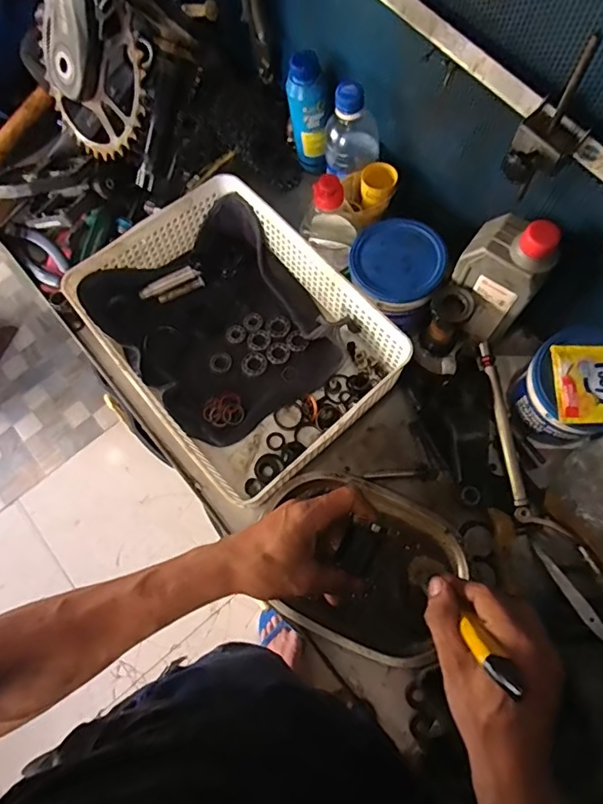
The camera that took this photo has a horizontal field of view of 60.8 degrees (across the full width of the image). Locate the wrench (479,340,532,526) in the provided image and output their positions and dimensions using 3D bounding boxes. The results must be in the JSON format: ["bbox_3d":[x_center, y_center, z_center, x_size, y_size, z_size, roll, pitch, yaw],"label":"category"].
[{"bbox_3d":[0.221,0.029,0.558,0.020,0.024,0.193,-8,71,0],"label":"wrench"}]

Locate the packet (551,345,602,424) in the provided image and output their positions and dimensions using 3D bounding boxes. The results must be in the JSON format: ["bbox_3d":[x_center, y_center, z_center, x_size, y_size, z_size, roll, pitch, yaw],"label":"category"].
[{"bbox_3d":[0.293,-0.018,0.495,0.094,0.013,0.077,1,71,3],"label":"packet"}]

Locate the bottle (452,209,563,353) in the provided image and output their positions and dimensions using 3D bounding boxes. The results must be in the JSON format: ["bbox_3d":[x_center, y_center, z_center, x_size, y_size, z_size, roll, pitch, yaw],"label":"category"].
[{"bbox_3d":[0.200,-0.126,0.524,0.078,0.156,0.048,42,78,15],"label":"bottle"}]

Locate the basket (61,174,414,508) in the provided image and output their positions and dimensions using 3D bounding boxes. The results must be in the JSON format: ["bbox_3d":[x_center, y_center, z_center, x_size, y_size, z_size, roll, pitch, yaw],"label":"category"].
[{"bbox_3d":[-0.075,-0.074,0.584,0.262,0.079,0.328,-39,74,-10],"label":"basket"}]

